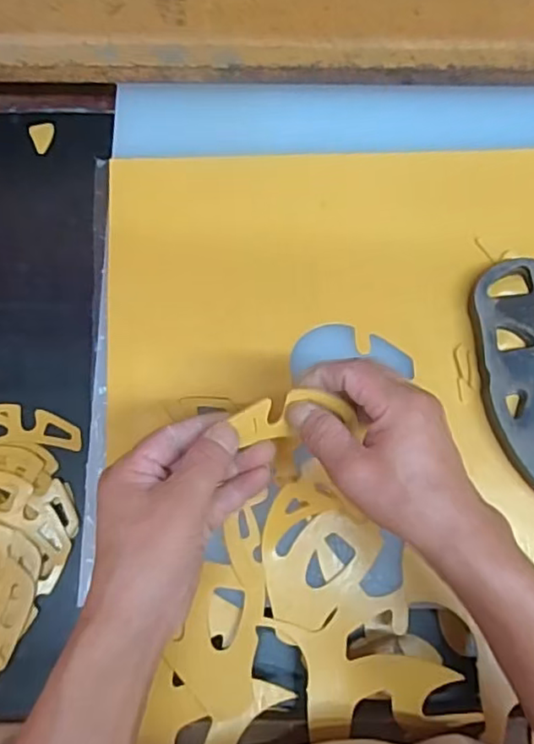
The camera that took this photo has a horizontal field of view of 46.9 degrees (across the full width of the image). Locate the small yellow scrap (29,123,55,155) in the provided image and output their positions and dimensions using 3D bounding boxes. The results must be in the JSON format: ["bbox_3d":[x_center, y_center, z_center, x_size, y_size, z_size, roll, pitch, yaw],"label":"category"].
[{"bbox_3d":[-0.221,-0.233,0.611,0.023,0.005,0.031,-19,74,-7],"label":"small yellow scrap"}]

